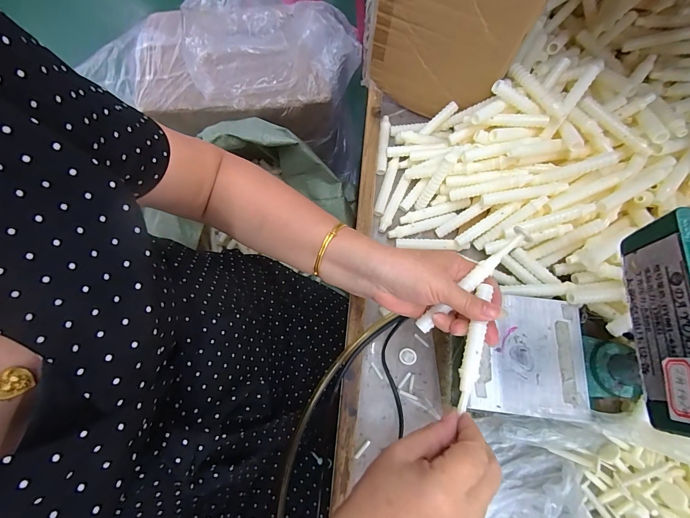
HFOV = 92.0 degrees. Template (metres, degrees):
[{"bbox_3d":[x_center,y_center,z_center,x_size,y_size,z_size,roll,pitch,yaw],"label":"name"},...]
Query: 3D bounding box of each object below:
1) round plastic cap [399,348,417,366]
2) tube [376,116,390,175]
[{"bbox_3d":[0.073,0.113,0.387,0.021,0.007,0.017,21,72,8],"label":"round plastic cap"},{"bbox_3d":[0.055,-0.163,0.474,0.014,0.013,0.091,5,70,2],"label":"tube"}]

